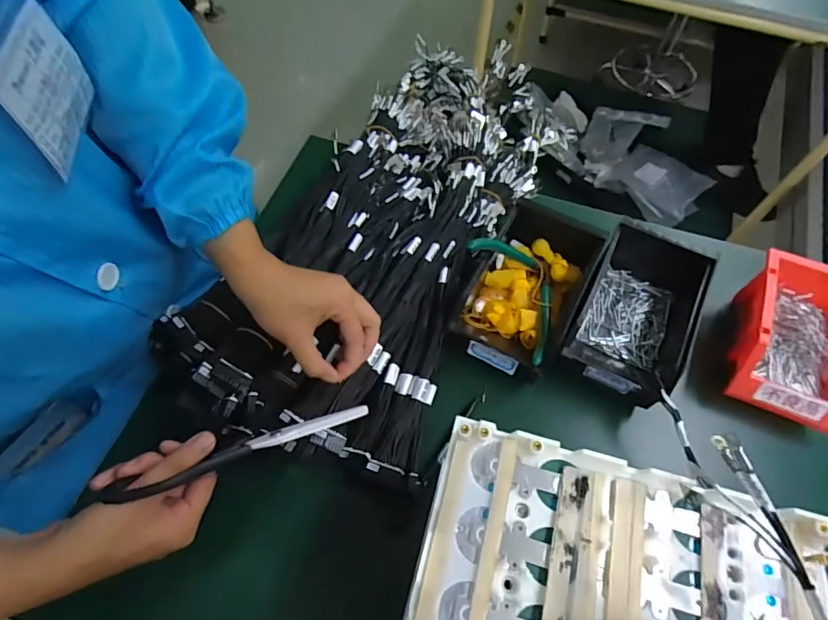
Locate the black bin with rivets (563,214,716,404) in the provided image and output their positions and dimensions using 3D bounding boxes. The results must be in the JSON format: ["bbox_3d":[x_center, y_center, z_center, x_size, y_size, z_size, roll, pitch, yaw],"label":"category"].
[{"bbox_3d":[0.227,0.006,0.493,0.108,0.080,0.172,25,63,13],"label":"black bin with rivets"}]

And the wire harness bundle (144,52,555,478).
[{"bbox_3d":[-0.010,-0.134,0.545,0.250,0.091,0.590,21,62,11],"label":"wire harness bundle"}]

